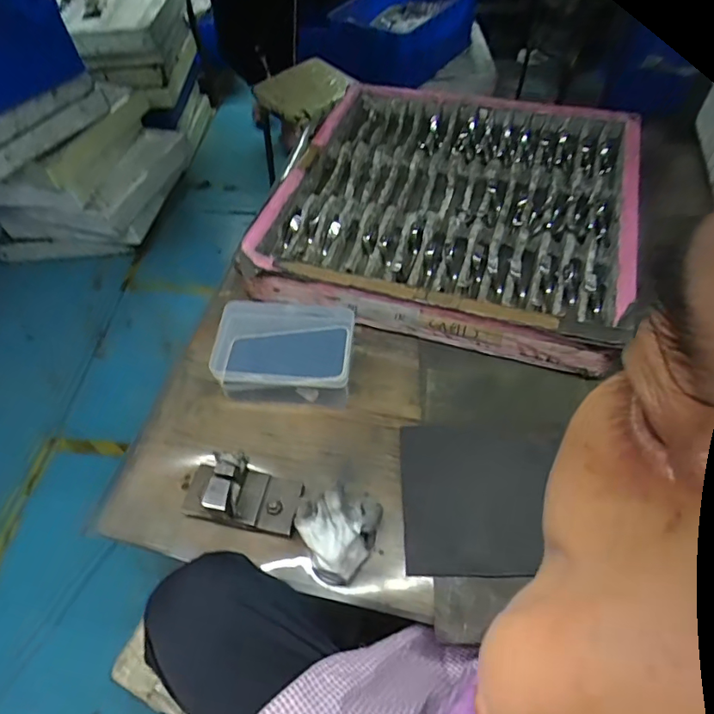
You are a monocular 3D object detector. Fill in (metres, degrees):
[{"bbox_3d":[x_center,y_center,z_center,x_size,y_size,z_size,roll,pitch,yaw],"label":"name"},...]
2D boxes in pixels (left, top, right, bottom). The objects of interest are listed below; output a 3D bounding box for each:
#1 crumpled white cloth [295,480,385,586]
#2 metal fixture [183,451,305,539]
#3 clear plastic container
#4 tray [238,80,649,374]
[{"bbox_3d":[-0.022,0.189,0.551,0.076,0.068,0.095,27,60,22],"label":"crumpled white cloth"},{"bbox_3d":[-0.134,0.155,0.579,0.130,0.075,0.064,7,55,9],"label":"metal fixture"},{"bbox_3d":[-0.093,-0.003,0.689,0.182,0.077,0.119,1,54,5],"label":"clear plastic container"},{"bbox_3d":[0.164,-0.270,0.862,0.547,0.087,0.568,13,56,13],"label":"tray"}]

